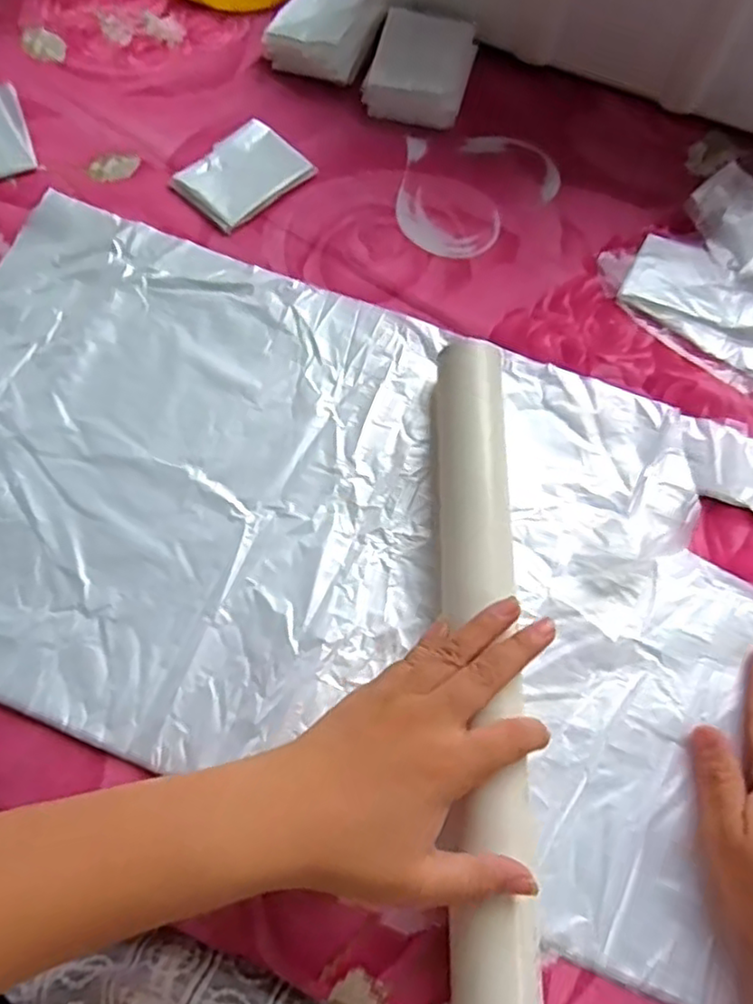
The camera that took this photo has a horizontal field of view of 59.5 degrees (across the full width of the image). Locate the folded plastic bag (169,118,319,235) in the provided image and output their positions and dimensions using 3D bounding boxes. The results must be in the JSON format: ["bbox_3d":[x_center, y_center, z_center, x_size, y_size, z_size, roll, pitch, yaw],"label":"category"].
[{"bbox_3d":[-0.095,-0.234,0.467,0.064,0.004,0.086,42,74,12],"label":"folded plastic bag"}]

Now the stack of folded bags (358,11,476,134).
[{"bbox_3d":[0.035,-0.333,0.504,0.072,0.033,0.093,15,70,3],"label":"stack of folded bags"}]

